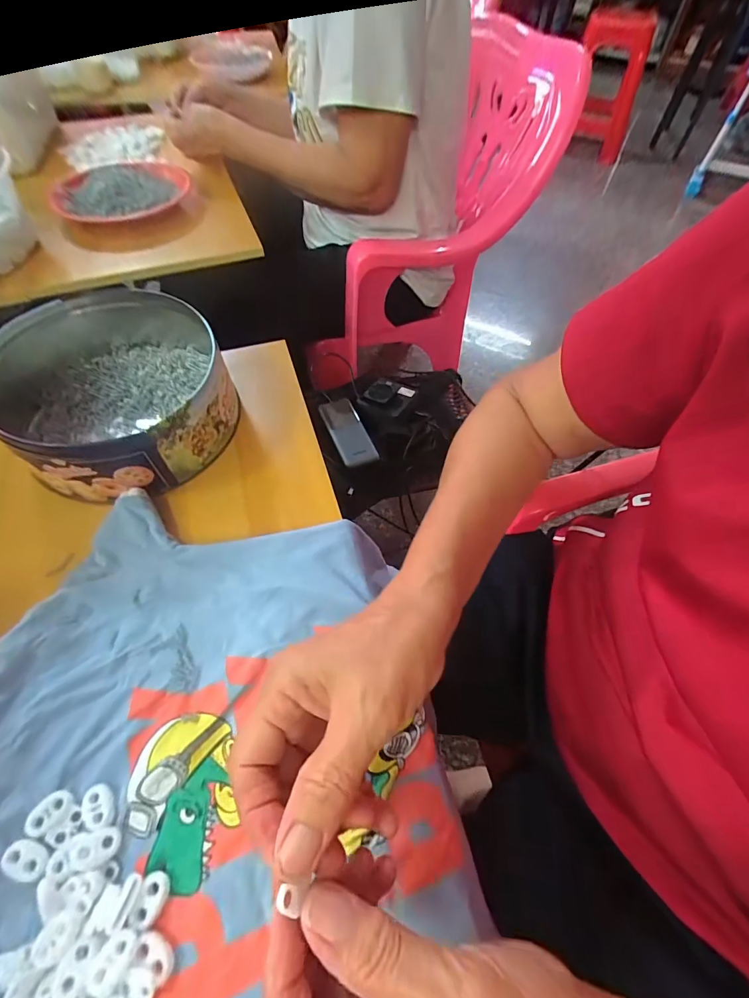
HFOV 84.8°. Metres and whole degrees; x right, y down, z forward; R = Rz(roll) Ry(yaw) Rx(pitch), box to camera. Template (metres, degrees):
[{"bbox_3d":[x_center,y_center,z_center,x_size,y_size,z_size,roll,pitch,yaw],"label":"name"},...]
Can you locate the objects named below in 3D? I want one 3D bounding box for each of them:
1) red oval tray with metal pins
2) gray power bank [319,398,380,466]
[{"bbox_3d":[-0.392,-0.476,0.627,0.174,0.034,0.187,35,62,20],"label":"red oval tray with metal pins"},{"bbox_3d":[-0.041,-0.102,0.620,0.054,0.017,0.130,-18,59,-13],"label":"gray power bank"}]

